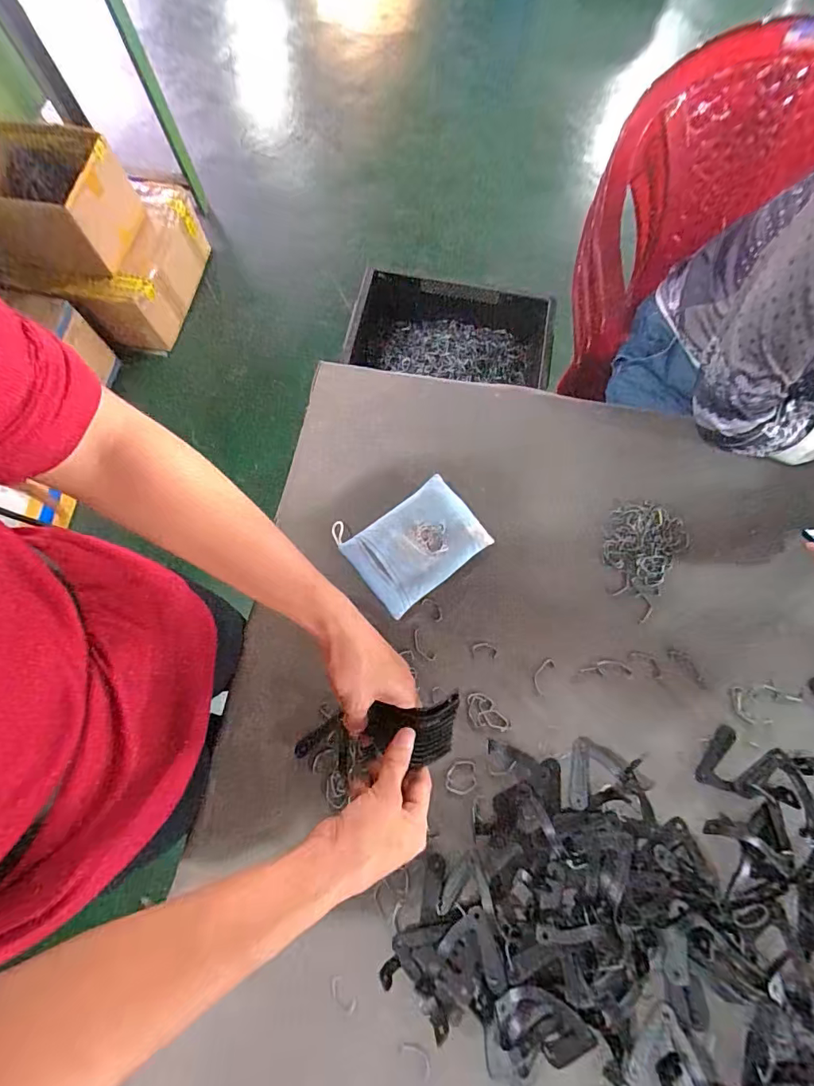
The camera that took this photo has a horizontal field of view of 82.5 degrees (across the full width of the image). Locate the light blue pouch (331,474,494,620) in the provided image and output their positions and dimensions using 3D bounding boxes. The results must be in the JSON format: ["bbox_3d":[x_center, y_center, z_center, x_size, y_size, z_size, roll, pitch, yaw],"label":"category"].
[{"bbox_3d":[0.007,-0.005,0.602,0.162,0.034,0.136,-38,76,-10],"label":"light blue pouch"}]

